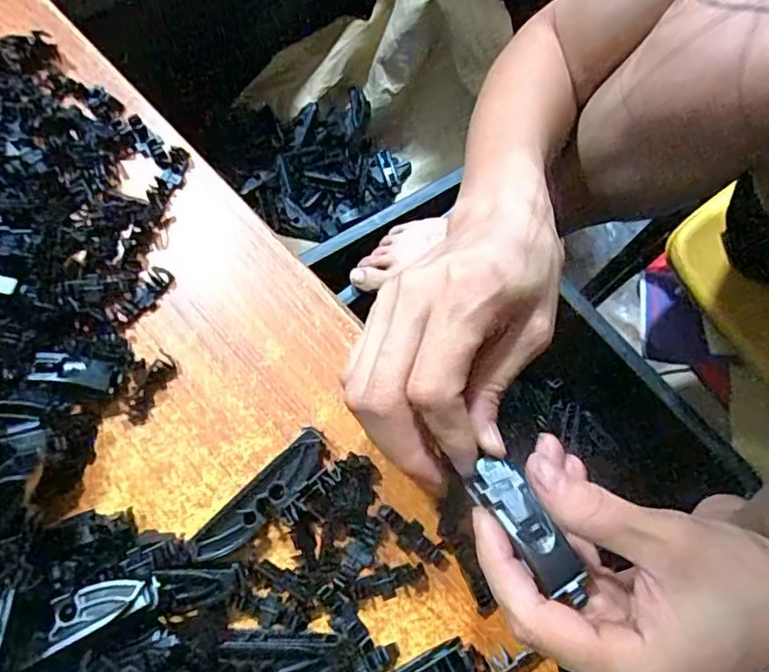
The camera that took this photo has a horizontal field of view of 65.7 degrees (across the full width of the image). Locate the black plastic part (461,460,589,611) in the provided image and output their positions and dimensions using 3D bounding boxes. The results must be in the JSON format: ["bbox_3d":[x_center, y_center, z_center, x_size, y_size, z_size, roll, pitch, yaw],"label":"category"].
[{"bbox_3d":[0.052,0.069,0.217,0.017,0.015,0.055,-33,65,-8],"label":"black plastic part"}]

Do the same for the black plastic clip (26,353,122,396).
[{"bbox_3d":[-0.146,0.017,0.282,0.037,0.008,0.015,13,73,-24],"label":"black plastic clip"}]

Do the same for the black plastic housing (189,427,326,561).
[{"bbox_3d":[-0.054,0.074,0.273,0.073,0.017,0.018,-43,77,-10],"label":"black plastic housing"}]

